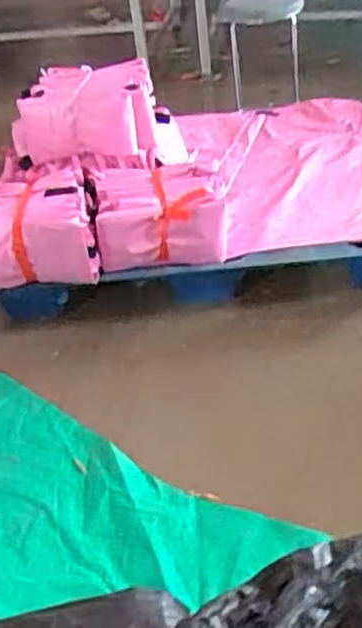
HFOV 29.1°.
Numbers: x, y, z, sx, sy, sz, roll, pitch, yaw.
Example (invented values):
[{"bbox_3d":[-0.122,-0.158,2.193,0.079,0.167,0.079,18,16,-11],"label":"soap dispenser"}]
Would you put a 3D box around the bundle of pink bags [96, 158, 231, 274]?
[{"bbox_3d":[-0.051,-0.258,1.795,0.317,0.177,0.253,-6,37,2],"label":"bundle of pink bags"}]

